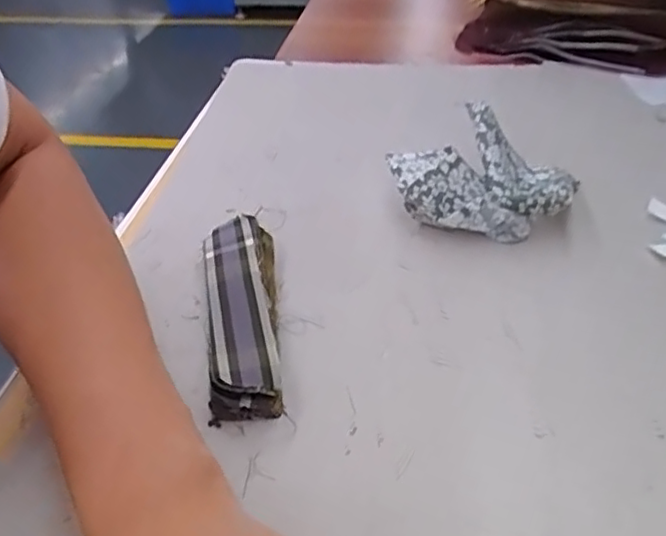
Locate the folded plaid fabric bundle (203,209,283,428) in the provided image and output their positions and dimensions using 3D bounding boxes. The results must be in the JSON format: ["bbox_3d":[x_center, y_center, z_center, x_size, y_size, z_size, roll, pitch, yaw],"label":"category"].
[{"bbox_3d":[-0.052,0.024,0.368,0.041,0.026,0.144,-6,39,-7],"label":"folded plaid fabric bundle"}]

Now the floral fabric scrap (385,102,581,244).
[{"bbox_3d":[0.105,-0.065,0.455,0.127,0.056,0.090,6,39,8],"label":"floral fabric scrap"}]

